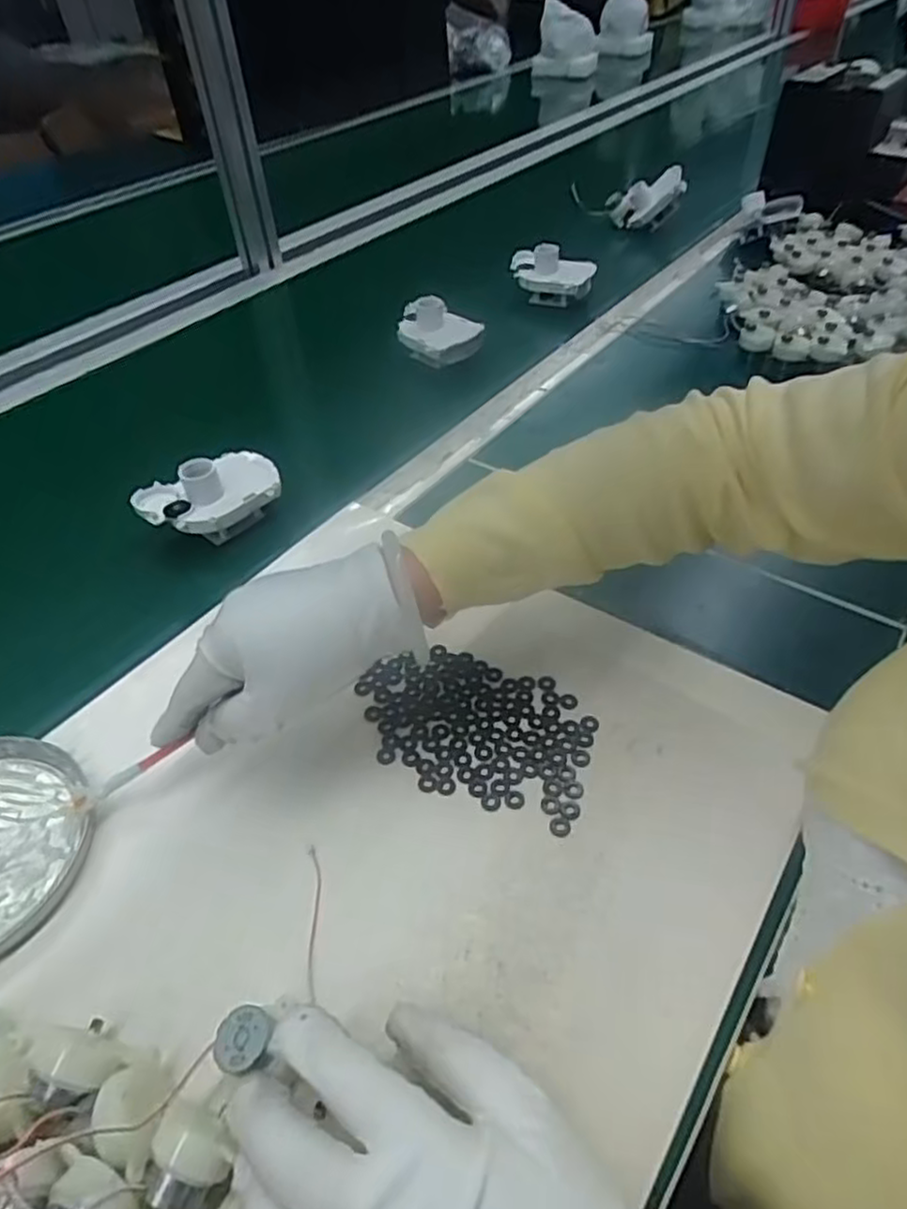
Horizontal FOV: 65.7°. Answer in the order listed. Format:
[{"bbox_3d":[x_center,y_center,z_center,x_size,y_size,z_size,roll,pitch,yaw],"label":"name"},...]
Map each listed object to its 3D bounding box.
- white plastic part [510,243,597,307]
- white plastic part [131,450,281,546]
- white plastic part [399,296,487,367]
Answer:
[{"bbox_3d":[0.118,-0.398,0.835,0.099,0.056,0.057,5,47,9],"label":"white plastic part"},{"bbox_3d":[-0.190,-0.086,0.546,0.103,0.053,0.062,-28,51,-22],"label":"white plastic part"},{"bbox_3d":[-0.016,-0.285,0.733,0.084,0.048,0.055,19,50,20],"label":"white plastic part"}]

